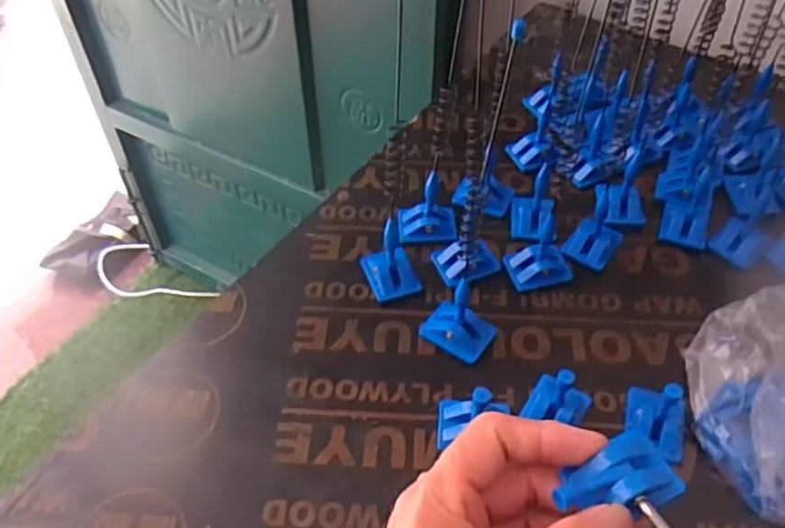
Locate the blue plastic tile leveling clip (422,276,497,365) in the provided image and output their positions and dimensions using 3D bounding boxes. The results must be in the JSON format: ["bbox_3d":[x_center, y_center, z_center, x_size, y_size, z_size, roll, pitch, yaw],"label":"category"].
[{"bbox_3d":[0.043,0.036,0.441,0.046,0.046,0.034,25,53,20],"label":"blue plastic tile leveling clip"}]

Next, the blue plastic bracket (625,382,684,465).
[{"bbox_3d":[0.164,0.086,0.399,0.034,0.042,0.042,15,51,12],"label":"blue plastic bracket"}]

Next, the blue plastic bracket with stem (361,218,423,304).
[{"bbox_3d":[-0.001,-0.005,0.474,0.037,0.047,0.045,-16,51,-13],"label":"blue plastic bracket with stem"}]

